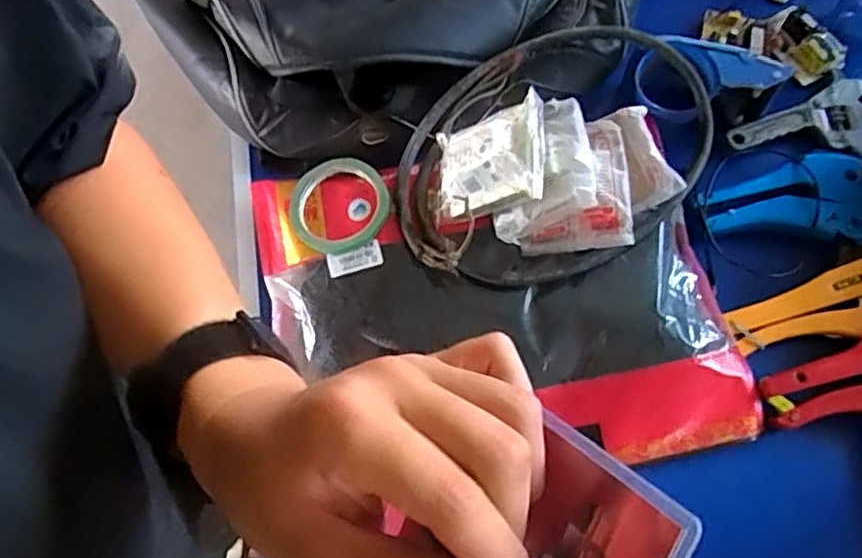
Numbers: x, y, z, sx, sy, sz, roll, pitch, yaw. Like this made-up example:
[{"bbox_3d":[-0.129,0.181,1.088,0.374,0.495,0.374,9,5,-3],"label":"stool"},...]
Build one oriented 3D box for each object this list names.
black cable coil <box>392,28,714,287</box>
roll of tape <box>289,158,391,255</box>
[{"bbox_3d":[0.118,-0.122,0.615,0.331,0.025,0.232,-27,72,-8],"label":"black cable coil"},{"bbox_3d":[-0.084,-0.067,0.614,0.094,0.022,0.087,-1,70,2],"label":"roll of tape"}]

